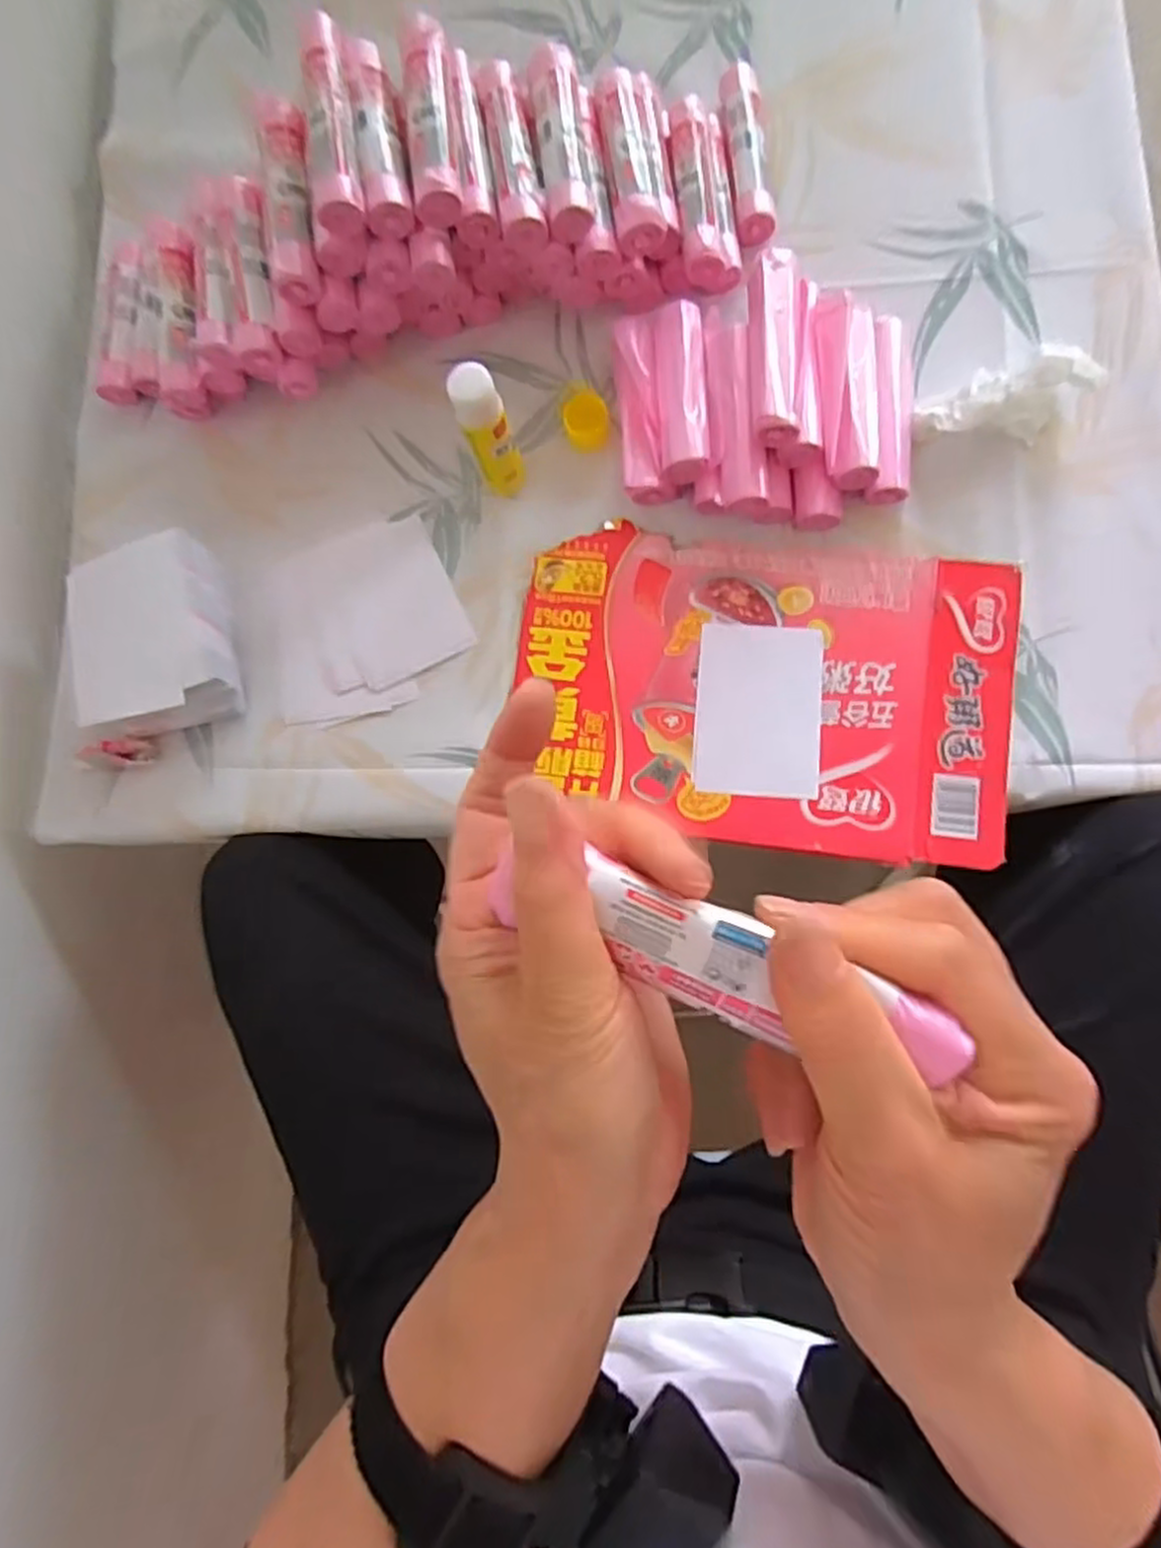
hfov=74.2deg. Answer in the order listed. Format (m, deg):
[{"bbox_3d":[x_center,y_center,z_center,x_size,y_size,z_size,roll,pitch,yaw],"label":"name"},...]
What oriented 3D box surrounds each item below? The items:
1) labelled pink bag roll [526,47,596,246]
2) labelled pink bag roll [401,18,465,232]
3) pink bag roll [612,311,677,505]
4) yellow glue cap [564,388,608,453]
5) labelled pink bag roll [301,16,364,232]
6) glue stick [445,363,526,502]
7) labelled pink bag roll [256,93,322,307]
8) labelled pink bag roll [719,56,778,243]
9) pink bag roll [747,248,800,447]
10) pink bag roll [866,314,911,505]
[{"bbox_3d":[-0.012,-0.395,0.482,0.028,0.022,0.122,-8,82,6],"label":"labelled pink bag roll"},{"bbox_3d":[-0.091,-0.394,0.466,0.028,0.030,0.114,-6,82,6],"label":"labelled pink bag roll"},{"bbox_3d":[0.041,-0.249,0.524,0.031,0.034,0.126,-7,83,5],"label":"pink bag roll"},{"bbox_3d":[0.004,-0.245,0.533,0.029,0.025,0.033,-1,84,6],"label":"yellow glue cap"},{"bbox_3d":[-0.149,-0.388,0.456,0.029,0.029,0.116,-7,82,6],"label":"labelled pink bag roll"},{"bbox_3d":[-0.058,-0.218,0.496,0.028,0.105,0.031,-21,82,3],"label":"glue stick"},{"bbox_3d":[-0.183,-0.364,0.490,0.034,0.034,0.124,-7,82,6],"label":"labelled pink bag roll"},{"bbox_3d":[0.116,-0.435,0.539,0.027,0.023,0.134,-6,83,5],"label":"labelled pink bag roll"},{"bbox_3d":[0.120,-0.265,0.475,0.026,0.020,0.117,-2,82,7],"label":"pink bag roll"},{"bbox_3d":[0.206,-0.241,0.509,0.028,0.027,0.127,4,84,6],"label":"pink bag roll"}]

